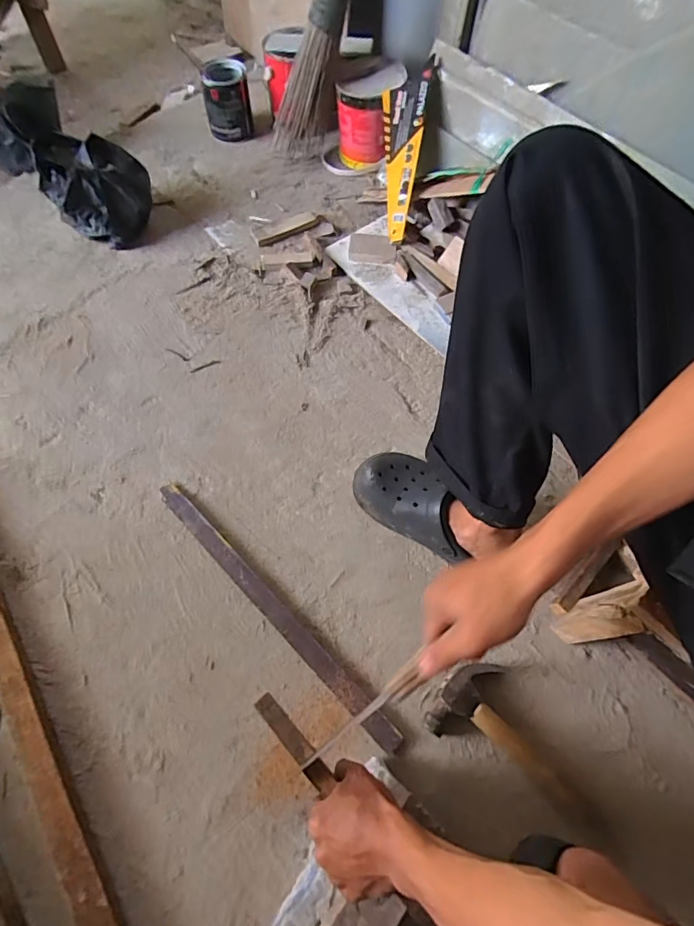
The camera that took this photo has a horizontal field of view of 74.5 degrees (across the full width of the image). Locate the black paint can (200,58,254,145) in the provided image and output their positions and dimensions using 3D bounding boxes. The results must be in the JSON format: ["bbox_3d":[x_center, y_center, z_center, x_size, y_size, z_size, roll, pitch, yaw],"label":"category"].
[{"bbox_3d":[-0.283,-0.859,1.084,0.100,0.136,0.116,-7,65,-3],"label":"black paint can"}]

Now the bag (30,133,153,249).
[{"bbox_3d":[-0.498,-0.550,0.924,0.189,0.155,0.170,-29,68,-13],"label":"bag"}]

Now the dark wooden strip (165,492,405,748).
[{"bbox_3d":[-0.111,0.202,0.662,0.497,0.013,0.035,42,72,17],"label":"dark wooden strip"}]

